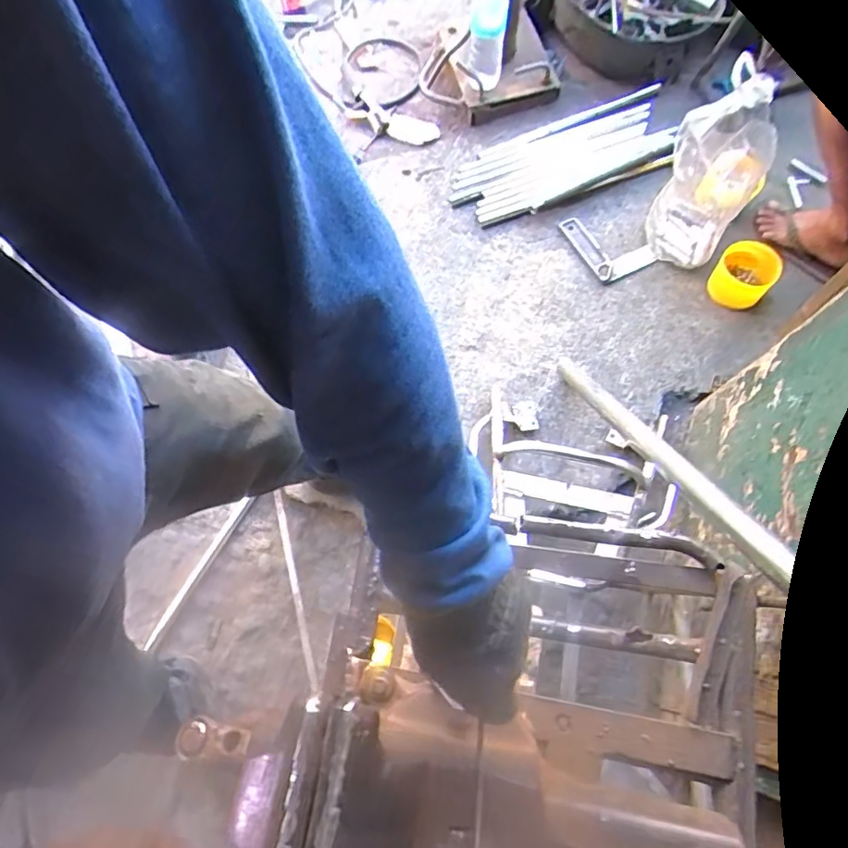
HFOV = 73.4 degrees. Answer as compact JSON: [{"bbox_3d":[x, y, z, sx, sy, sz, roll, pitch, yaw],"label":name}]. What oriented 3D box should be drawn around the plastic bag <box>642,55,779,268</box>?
[{"bbox_3d":[0.578,-0.508,1.137,0.187,0.371,0.170,27,70,12],"label":"plastic bag"}]

